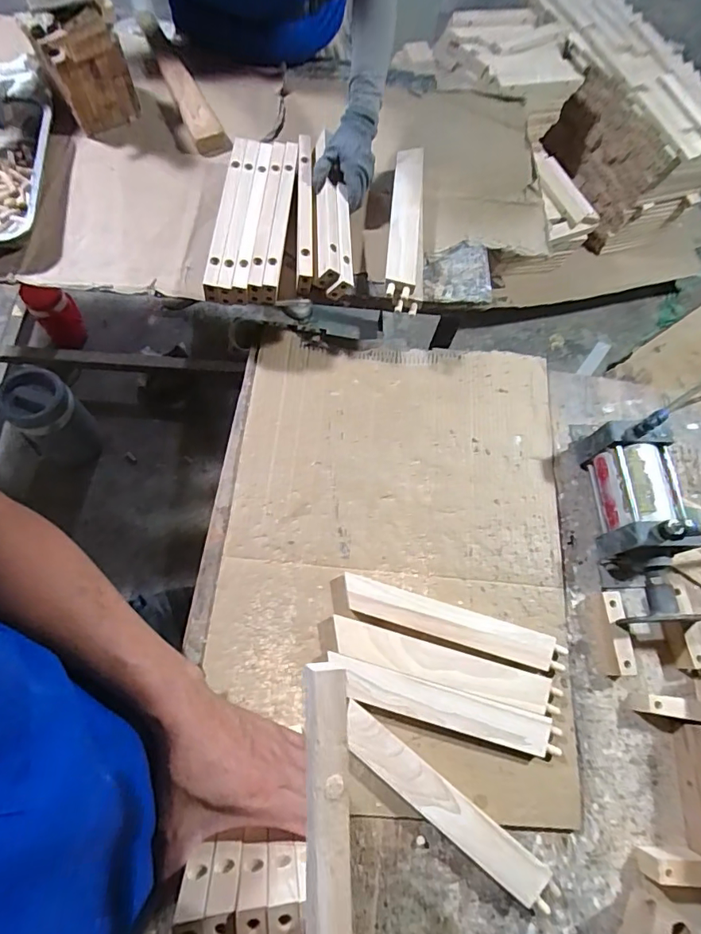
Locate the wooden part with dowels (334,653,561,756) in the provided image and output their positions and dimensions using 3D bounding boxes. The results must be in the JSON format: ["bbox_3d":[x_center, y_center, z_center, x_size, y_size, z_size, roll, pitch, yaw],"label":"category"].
[{"bbox_3d":[0.114,0.299,0.607,0.292,0.026,0.044,16,68,0],"label":"wooden part with dowels"}]

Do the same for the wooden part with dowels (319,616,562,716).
[{"bbox_3d":[0.113,0.255,0.626,0.308,0.023,0.055,13,68,-1],"label":"wooden part with dowels"}]

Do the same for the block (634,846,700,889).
[{"bbox_3d":[0.392,0.473,0.566,0.098,0.031,0.032,3,70,13],"label":"block"}]

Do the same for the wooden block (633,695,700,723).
[{"bbox_3d":[0.422,0.313,0.628,0.091,0.039,0.025,10,68,-2],"label":"wooden block"}]

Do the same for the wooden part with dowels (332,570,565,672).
[{"bbox_3d":[0.126,0.205,0.637,0.307,0.027,0.044,17,68,1],"label":"wooden part with dowels"}]

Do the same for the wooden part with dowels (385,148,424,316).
[{"bbox_3d":[0.089,-0.374,0.748,0.056,0.034,0.288,5,70,-1],"label":"wooden part with dowels"}]

